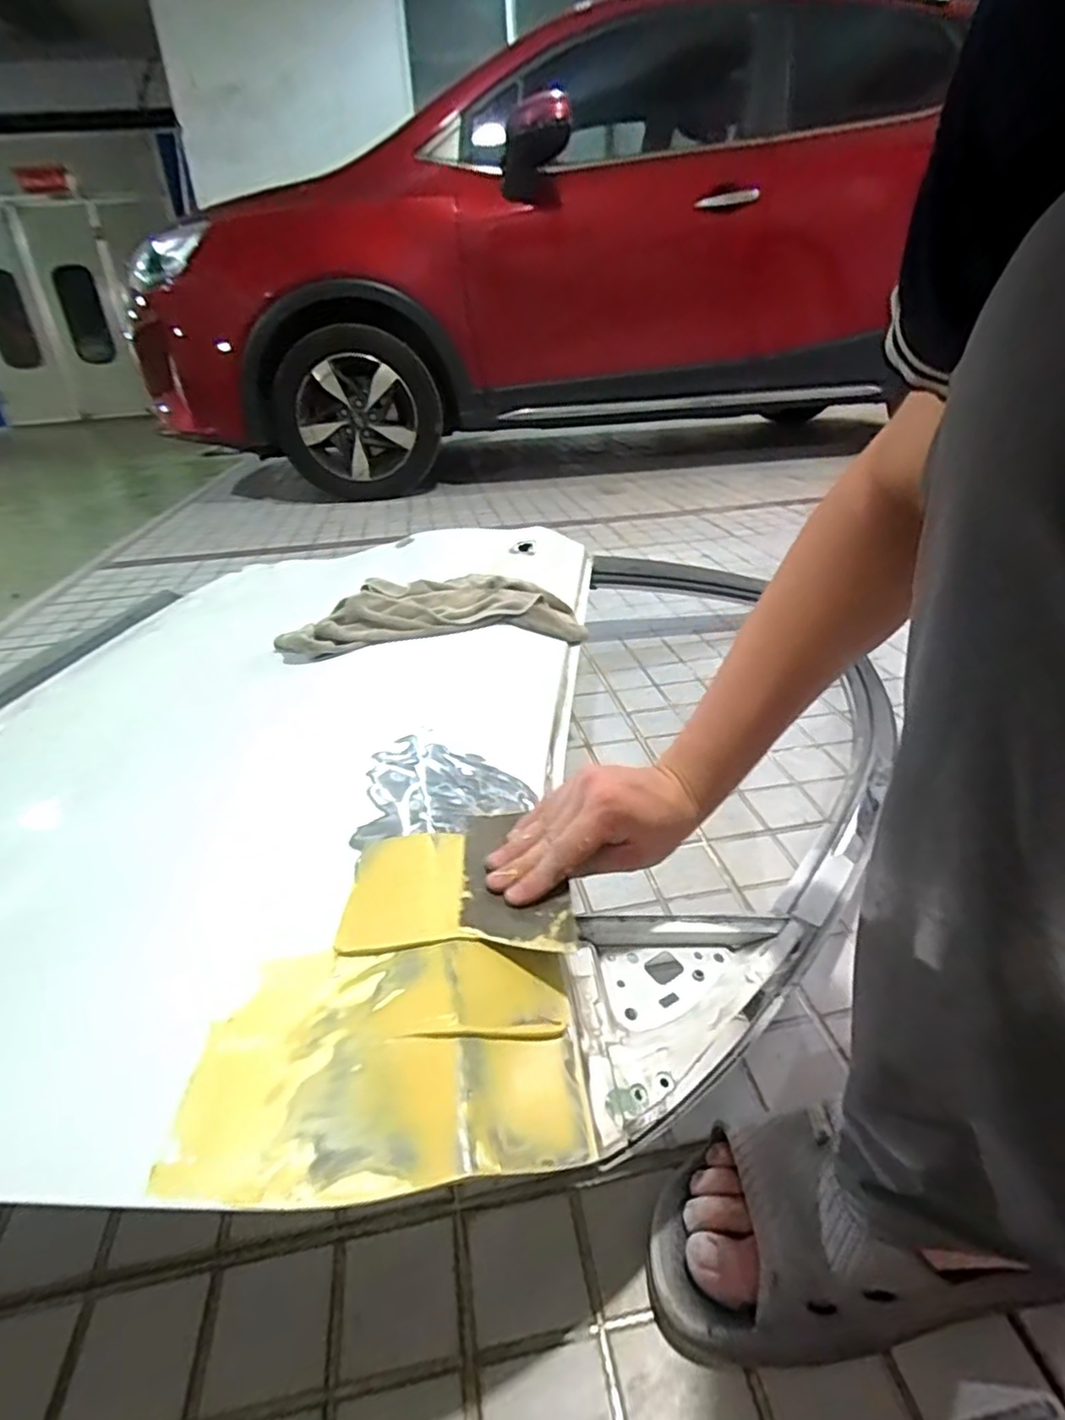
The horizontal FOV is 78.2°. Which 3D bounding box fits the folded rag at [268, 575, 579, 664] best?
[{"bbox_3d":[-0.115,-0.112,0.793,0.367,0.077,0.112,-14,31,-18],"label":"folded rag"}]

